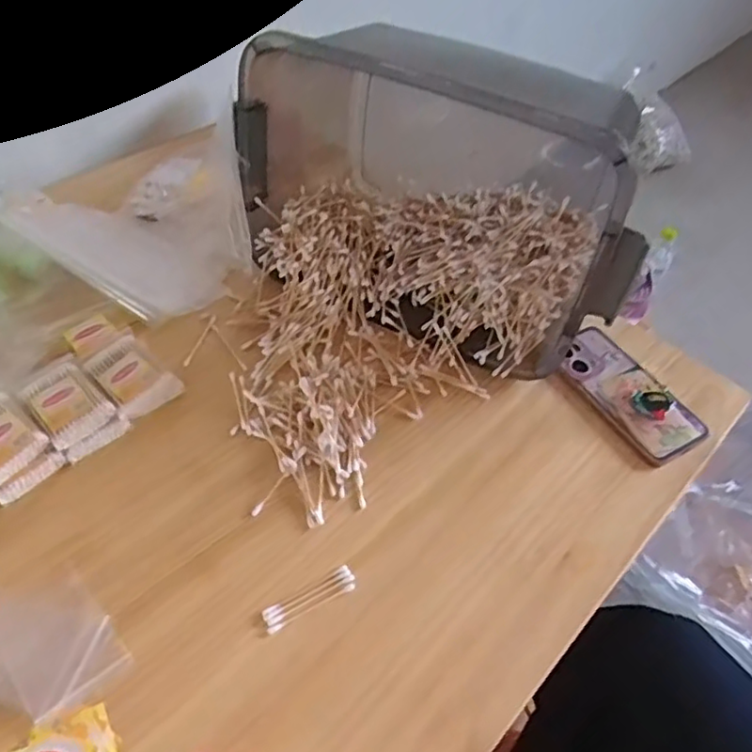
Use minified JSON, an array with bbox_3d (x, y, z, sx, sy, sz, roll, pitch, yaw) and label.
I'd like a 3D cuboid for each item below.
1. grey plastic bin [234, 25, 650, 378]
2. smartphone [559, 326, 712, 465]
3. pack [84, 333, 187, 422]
[{"bbox_3d":[0.074,-0.201,0.643,0.379,0.227,0.237,22,52,12],"label":"grey plastic bin"},{"bbox_3d":[0.246,0.010,0.628,0.075,0.023,0.166,-19,55,-20],"label":"smartphone"},{"bbox_3d":[-0.221,0.000,0.581,0.075,0.029,0.061,38,57,23],"label":"pack"}]

